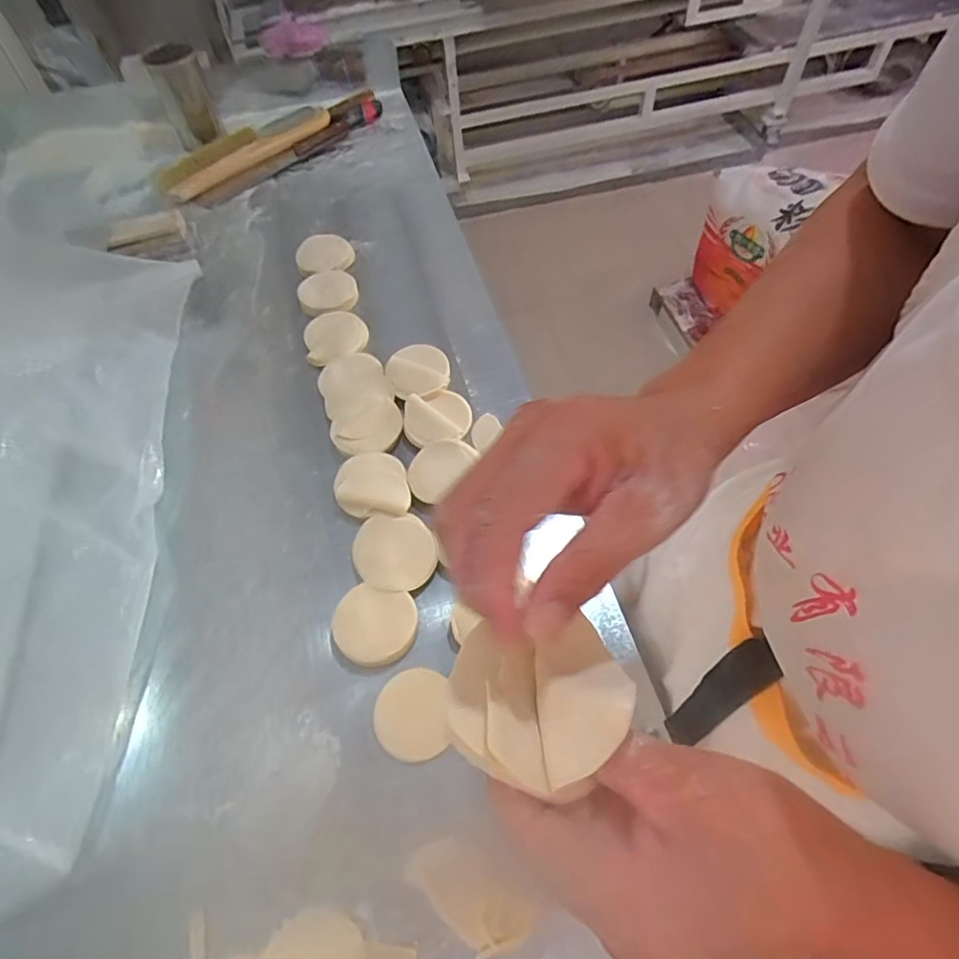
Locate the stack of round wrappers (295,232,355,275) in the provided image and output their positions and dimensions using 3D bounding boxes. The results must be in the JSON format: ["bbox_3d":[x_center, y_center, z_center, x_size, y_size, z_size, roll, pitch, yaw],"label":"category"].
[{"bbox_3d":[-0.248,-0.367,0.924,0.084,0.010,0.101,14,53,-3],"label":"stack of round wrappers"}]

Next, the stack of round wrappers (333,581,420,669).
[{"bbox_3d":[-0.111,0.154,0.600,0.087,0.017,0.077,6,60,7],"label":"stack of round wrappers"}]

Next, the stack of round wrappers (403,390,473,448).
[{"bbox_3d":[-0.054,-0.079,0.734,0.087,0.014,0.081,-17,60,-7],"label":"stack of round wrappers"}]

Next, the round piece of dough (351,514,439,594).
[{"bbox_3d":[-0.095,0.080,0.639,0.087,0.014,0.092,-1,60,2],"label":"round piece of dough"}]

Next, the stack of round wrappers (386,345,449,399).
[{"bbox_3d":[-0.084,-0.150,0.780,0.083,0.020,0.099,-10,60,-3],"label":"stack of round wrappers"}]

